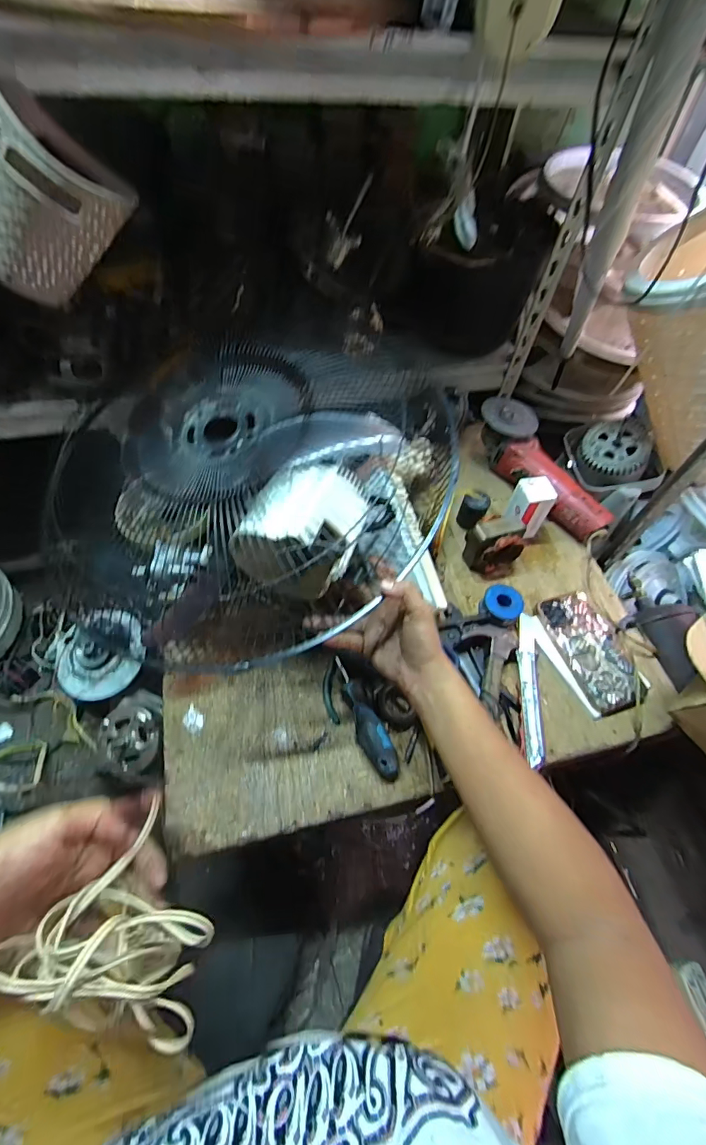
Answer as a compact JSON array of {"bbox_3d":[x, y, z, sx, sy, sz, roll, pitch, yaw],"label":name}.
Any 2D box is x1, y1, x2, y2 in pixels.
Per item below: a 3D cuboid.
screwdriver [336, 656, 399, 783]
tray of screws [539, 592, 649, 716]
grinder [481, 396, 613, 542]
[{"bbox_3d":[0.009,0.173,0.537,0.030,0.030,0.153,-25,63,-19],"label":"screwdriver"},{"bbox_3d":[0.324,0.101,0.603,0.087,0.024,0.163,-13,60,-12],"label":"tray of screws"},{"bbox_3d":[0.307,-0.172,0.741,0.080,0.077,0.278,-20,61,-16],"label":"grinder"}]

